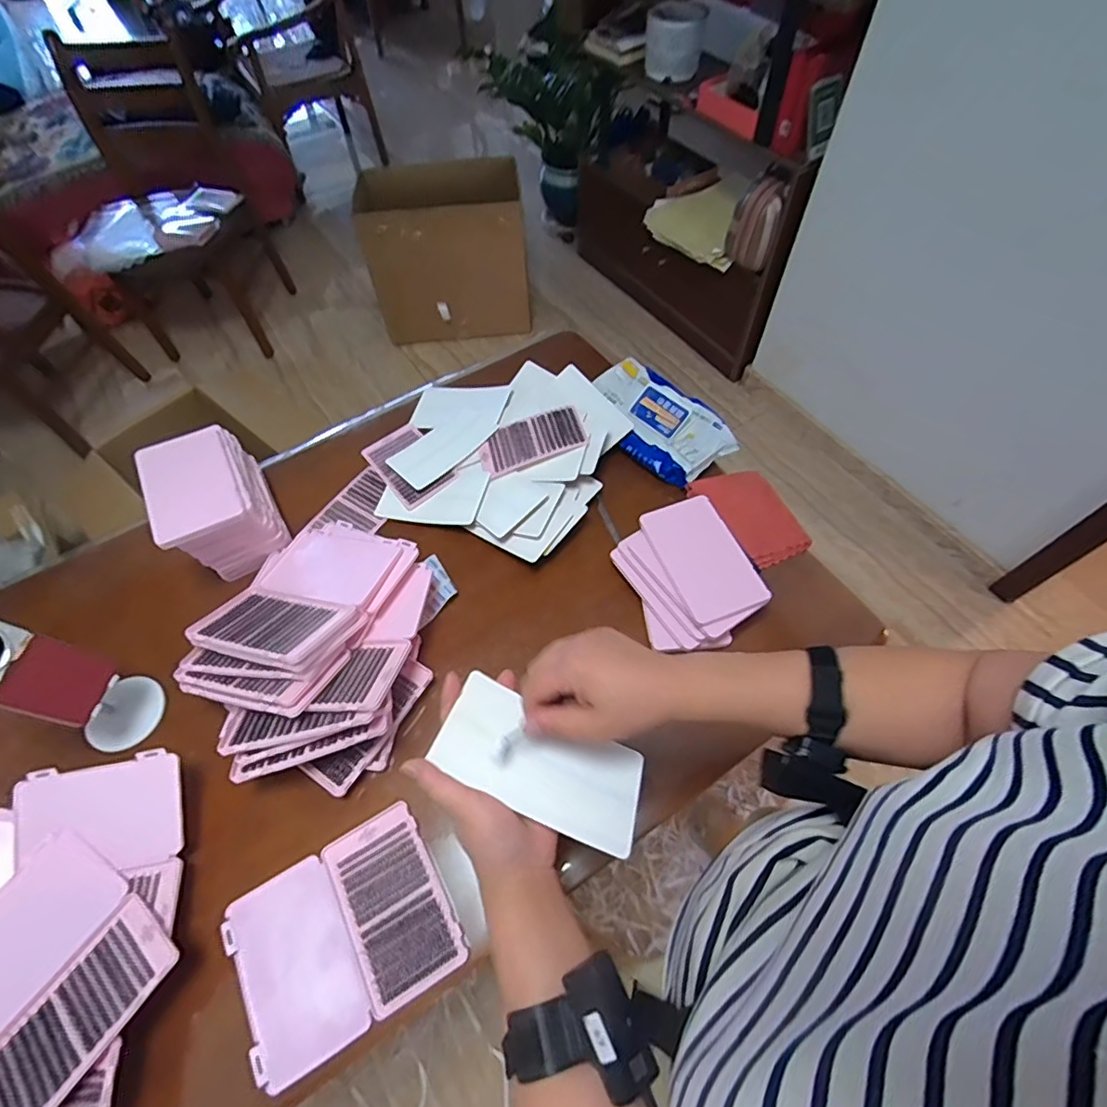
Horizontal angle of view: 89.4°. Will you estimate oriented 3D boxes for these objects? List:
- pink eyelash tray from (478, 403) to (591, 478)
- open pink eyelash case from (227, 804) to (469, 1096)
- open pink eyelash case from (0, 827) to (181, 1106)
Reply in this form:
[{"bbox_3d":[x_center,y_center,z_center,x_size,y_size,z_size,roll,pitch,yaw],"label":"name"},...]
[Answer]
[{"bbox_3d":[-0.034,-0.181,0.898,0.169,0.014,0.114,-23,52,0],"label":"pink eyelash tray"},{"bbox_3d":[-0.229,0.411,0.605,0.223,0.017,0.179,-29,63,-14],"label":"open pink eyelash case"},{"bbox_3d":[-0.509,0.415,0.555,0.221,0.034,0.180,29,65,18],"label":"open pink eyelash case"}]

